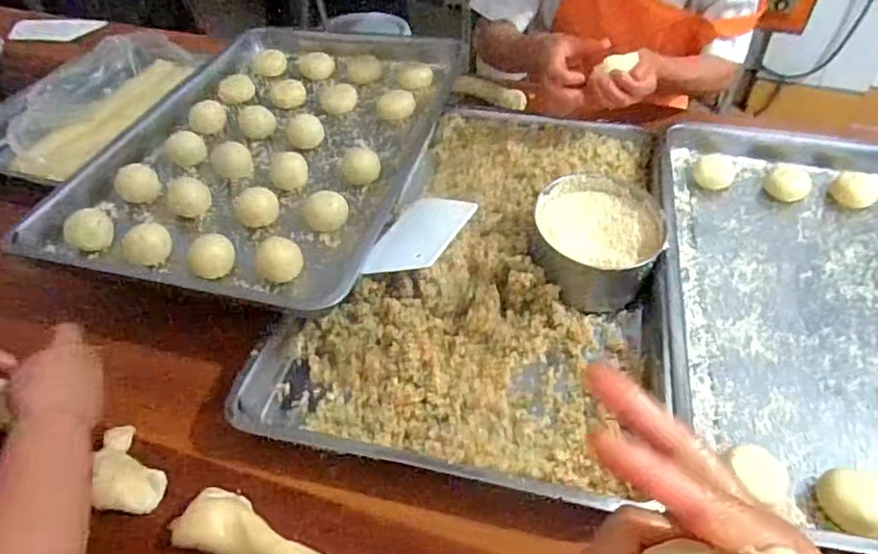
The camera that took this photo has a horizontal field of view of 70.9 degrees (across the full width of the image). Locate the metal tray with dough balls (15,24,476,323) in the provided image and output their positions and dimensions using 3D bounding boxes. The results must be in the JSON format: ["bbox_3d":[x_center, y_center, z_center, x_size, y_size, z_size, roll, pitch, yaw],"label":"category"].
[{"bbox_3d":[-0.223,-0.182,0.837,0.382,0.056,0.532,7,44,9],"label":"metal tray with dough balls"}]

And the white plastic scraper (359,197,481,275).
[{"bbox_3d":[-0.023,-0.046,0.687,0.096,0.008,0.129,5,45,40],"label":"white plastic scraper"}]

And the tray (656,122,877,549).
[{"bbox_3d":[0.455,0.013,0.680,0.414,0.053,0.617,9,45,11],"label":"tray"}]

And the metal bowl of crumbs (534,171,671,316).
[{"bbox_3d":[0.171,-0.044,0.685,0.140,0.079,0.148,10,56,-4],"label":"metal bowl of crumbs"}]

